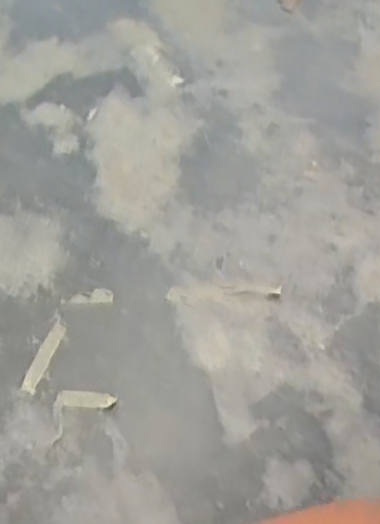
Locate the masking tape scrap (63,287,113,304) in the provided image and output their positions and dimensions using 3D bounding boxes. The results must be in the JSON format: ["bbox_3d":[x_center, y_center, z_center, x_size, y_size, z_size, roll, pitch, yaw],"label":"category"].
[{"bbox_3d":[-0.098,0.033,0.648,0.045,0.004,0.015,-3,68,-3],"label":"masking tape scrap"}]

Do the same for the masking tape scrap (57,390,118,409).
[{"bbox_3d":[-0.095,0.126,0.609,0.053,0.004,0.014,5,68,0],"label":"masking tape scrap"}]

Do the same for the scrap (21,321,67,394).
[{"bbox_3d":[-0.137,0.088,0.624,0.014,0.004,0.070,22,69,7],"label":"scrap"}]

